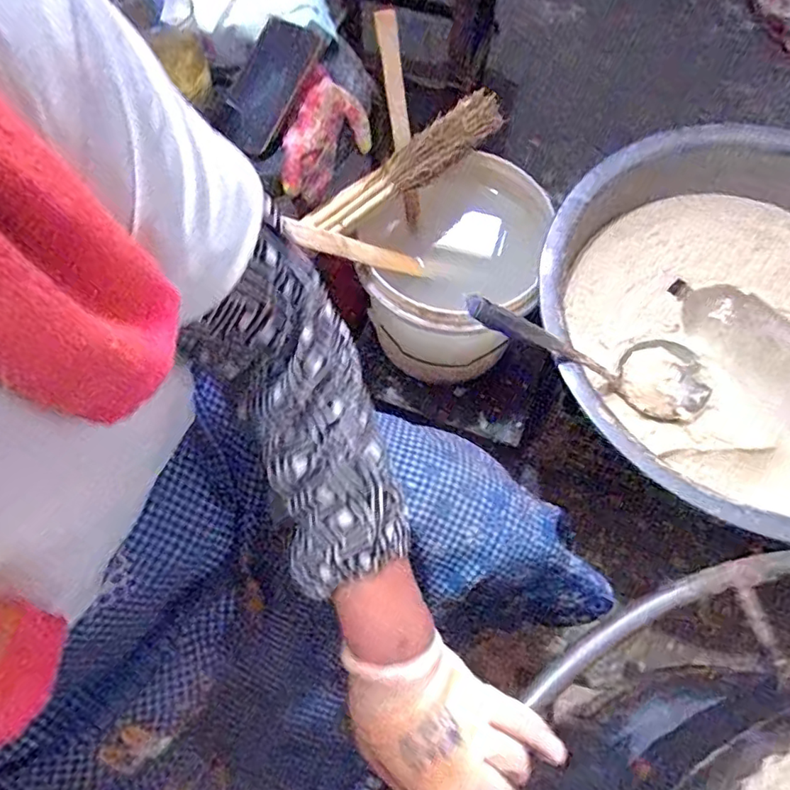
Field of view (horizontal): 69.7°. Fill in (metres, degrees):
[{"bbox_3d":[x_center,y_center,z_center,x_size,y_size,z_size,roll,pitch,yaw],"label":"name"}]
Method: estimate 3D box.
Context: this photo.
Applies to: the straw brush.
[{"bbox_3d":[0.018,-0.292,0.712,0.298,0.039,0.065,-40,73,-14],"label":"straw brush"}]

